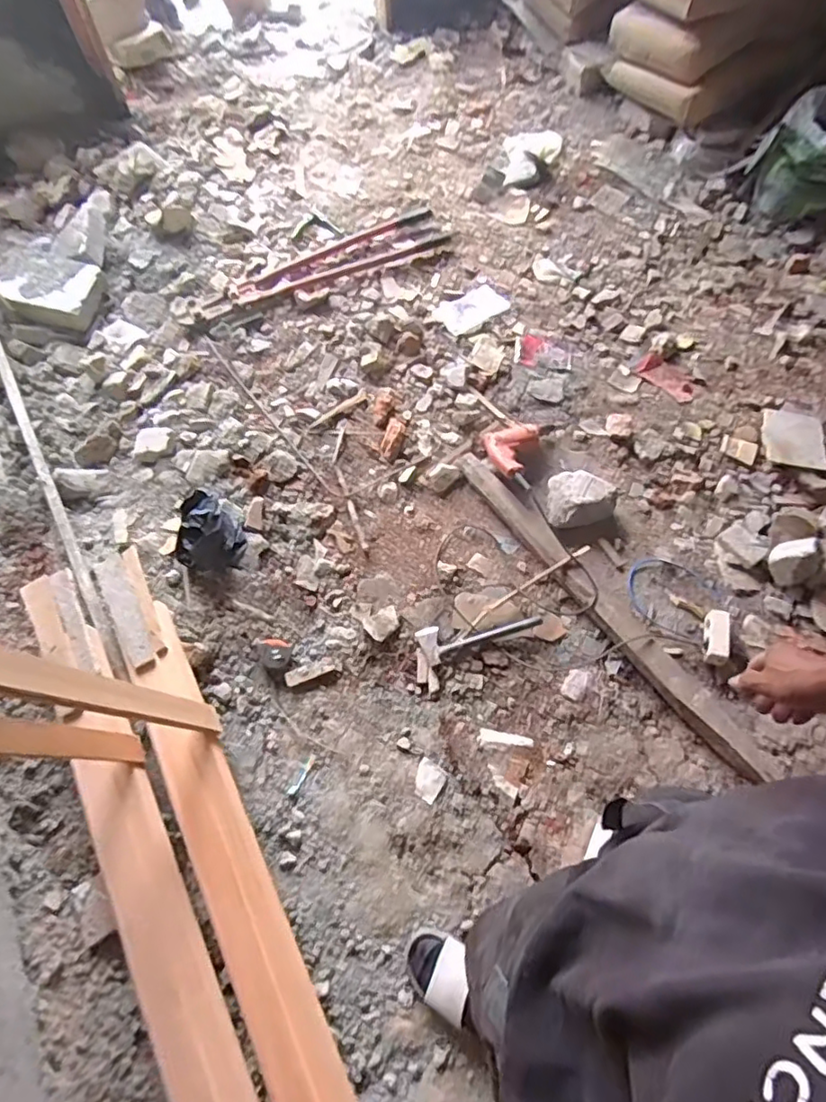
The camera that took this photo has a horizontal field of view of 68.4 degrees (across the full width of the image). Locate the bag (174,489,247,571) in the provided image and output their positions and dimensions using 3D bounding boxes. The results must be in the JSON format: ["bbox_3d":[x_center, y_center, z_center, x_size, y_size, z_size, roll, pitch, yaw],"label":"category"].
[{"bbox_3d":[-0.468,-0.046,1.412,0.142,0.137,0.188,34,70,15],"label":"bag"}]

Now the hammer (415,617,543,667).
[{"bbox_3d":[0.148,0.175,1.387,0.271,0.033,0.087,-19,66,-8],"label":"hammer"}]

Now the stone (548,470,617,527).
[{"bbox_3d":[0.410,-0.134,1.503,0.166,0.074,0.155,-1,62,1],"label":"stone"}]

